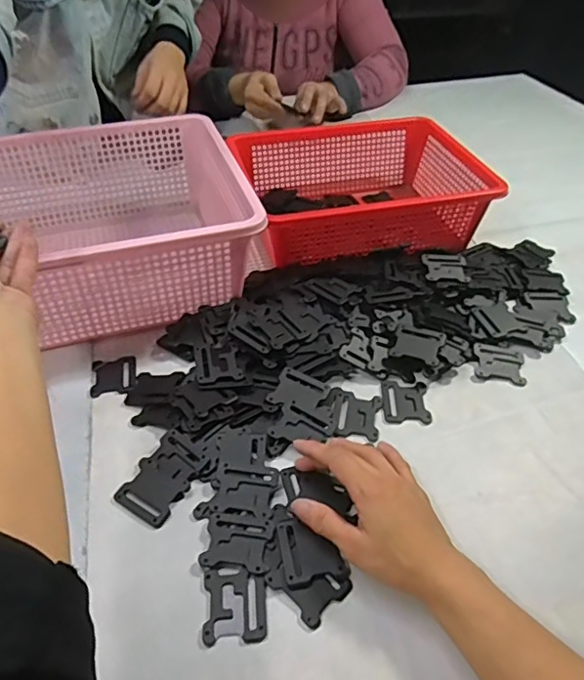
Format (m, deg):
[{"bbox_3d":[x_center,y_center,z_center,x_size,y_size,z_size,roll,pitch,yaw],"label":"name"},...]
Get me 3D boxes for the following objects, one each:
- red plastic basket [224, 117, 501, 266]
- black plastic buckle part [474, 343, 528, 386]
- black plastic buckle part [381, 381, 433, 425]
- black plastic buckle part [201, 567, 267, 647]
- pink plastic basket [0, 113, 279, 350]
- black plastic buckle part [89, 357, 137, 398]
[{"bbox_3d":[0.090,-0.199,0.738,0.301,0.095,0.261,-13,43,-14],"label":"red plastic basket"},{"bbox_3d":[0.211,0.024,0.559,0.049,0.010,0.042,5,42,6],"label":"black plastic buckle part"},{"bbox_3d":[0.108,0.058,0.526,0.042,0.004,0.052,1,41,1],"label":"black plastic buckle part"},{"bbox_3d":[-0.040,0.182,0.383,0.042,0.004,0.050,-3,41,-3],"label":"black plastic buckle part"},{"bbox_3d":[-0.233,-0.126,0.639,0.377,0.126,0.306,-13,43,-14],"label":"pink plastic basket"},{"bbox_3d":[-0.178,0.034,0.553,0.043,0.004,0.051,-10,42,-10],"label":"black plastic buckle part"}]

